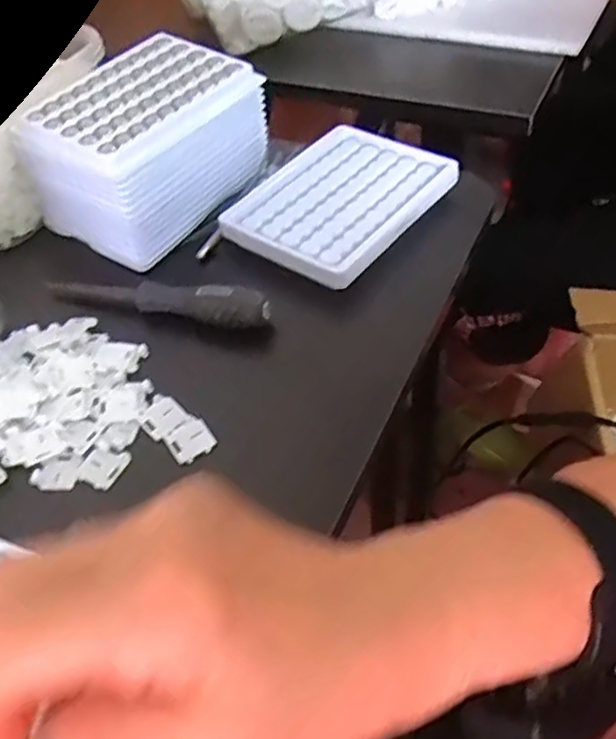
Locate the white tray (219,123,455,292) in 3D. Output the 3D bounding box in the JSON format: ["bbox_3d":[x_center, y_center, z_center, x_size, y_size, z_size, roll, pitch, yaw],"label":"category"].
[{"bbox_3d":[0.021,-0.109,0.430,0.099,0.009,0.125,29,58,27],"label":"white tray"}]

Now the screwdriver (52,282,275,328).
[{"bbox_3d":[-0.090,-0.041,0.394,0.140,0.021,0.018,10,51,14],"label":"screwdriver"}]

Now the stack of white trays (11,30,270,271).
[{"bbox_3d":[-0.099,-0.146,0.433,0.099,0.069,0.128,26,57,25],"label":"stack of white trays"}]

